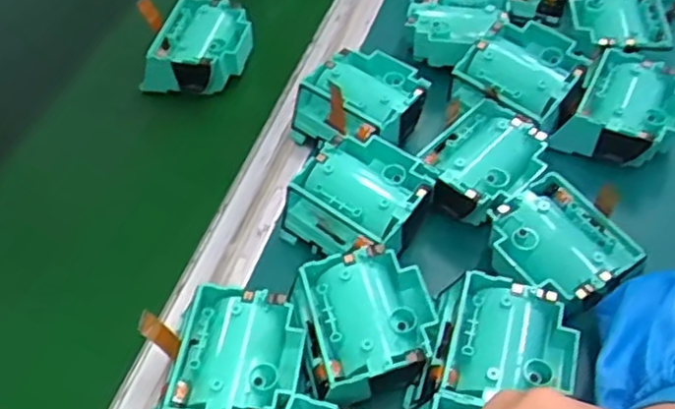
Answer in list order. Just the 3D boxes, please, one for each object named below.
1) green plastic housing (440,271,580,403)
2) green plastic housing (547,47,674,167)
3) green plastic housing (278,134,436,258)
[{"bbox_3d":[0.093,0.077,0.366,0.064,0.024,0.071,12,55,12],"label":"green plastic housing"},{"bbox_3d":[0.197,-0.061,0.471,0.063,0.032,0.085,32,61,24],"label":"green plastic housing"},{"bbox_3d":[0.016,0.001,0.437,0.079,0.046,0.076,30,60,23],"label":"green plastic housing"}]

